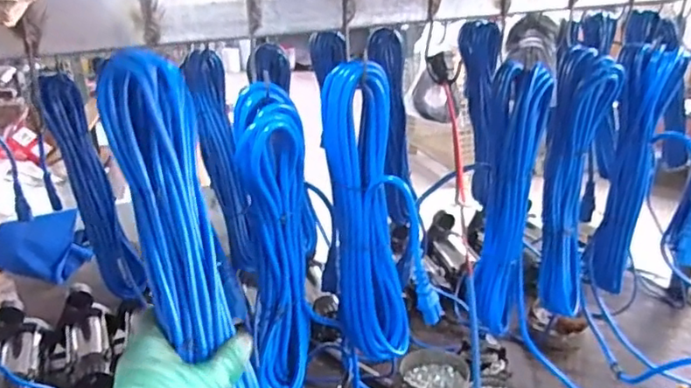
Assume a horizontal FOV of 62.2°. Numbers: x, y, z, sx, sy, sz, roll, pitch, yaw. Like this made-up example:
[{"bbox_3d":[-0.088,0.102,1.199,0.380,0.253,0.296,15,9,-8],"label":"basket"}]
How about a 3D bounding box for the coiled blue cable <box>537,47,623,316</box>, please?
[{"bbox_3d":[0.290,-0.002,0.730,0.069,0.335,0.041,8,25,24],"label":"coiled blue cable"}]

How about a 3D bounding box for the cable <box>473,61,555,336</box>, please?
[{"bbox_3d":[0.210,0.017,0.726,0.067,0.346,0.062,12,26,30],"label":"cable"}]

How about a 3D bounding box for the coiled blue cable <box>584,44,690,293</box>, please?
[{"bbox_3d":[0.392,-0.024,0.783,0.065,0.336,0.058,-15,26,-28],"label":"coiled blue cable"}]

